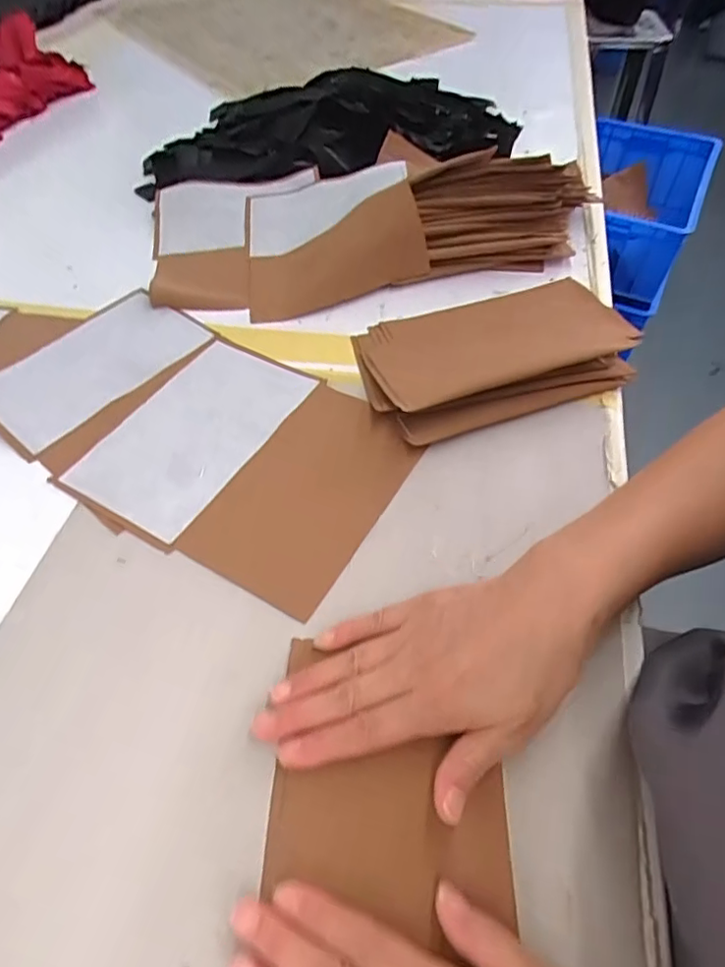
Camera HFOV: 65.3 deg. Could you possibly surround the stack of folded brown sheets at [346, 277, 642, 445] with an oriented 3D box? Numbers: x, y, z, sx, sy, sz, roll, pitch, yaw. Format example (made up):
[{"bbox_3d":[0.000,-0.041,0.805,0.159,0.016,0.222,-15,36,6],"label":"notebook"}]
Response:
[{"bbox_3d":[0.109,-0.113,0.468,0.220,0.030,0.152,-17,54,-12],"label":"stack of folded brown sheets"}]

